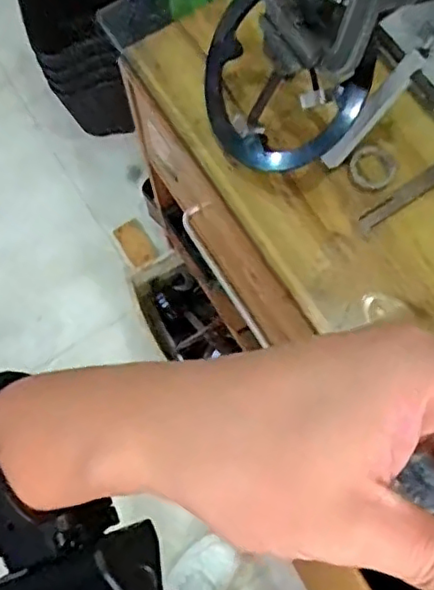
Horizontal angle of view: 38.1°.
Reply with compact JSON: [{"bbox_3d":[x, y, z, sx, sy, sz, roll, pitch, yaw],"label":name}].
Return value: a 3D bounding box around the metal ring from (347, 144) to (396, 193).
[{"bbox_3d":[0.151,-0.123,0.609,0.043,0.008,0.048,28,76,9],"label":"metal ring"}]

